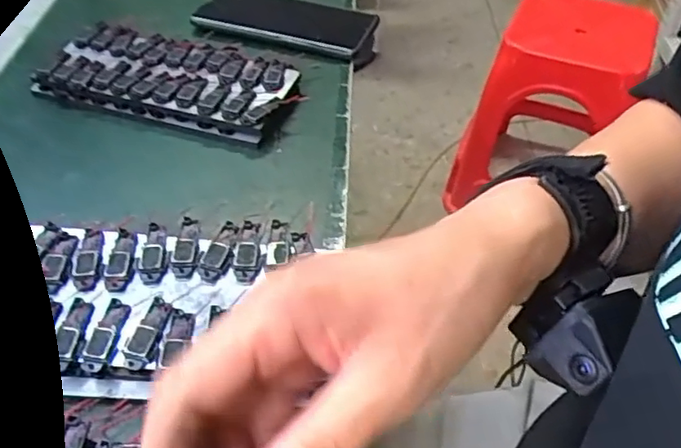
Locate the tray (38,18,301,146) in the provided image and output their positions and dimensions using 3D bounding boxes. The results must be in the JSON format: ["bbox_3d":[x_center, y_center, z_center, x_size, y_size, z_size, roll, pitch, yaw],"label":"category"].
[{"bbox_3d":[-0.139,-0.119,0.485,0.195,0.020,0.086,13,48,13],"label":"tray"}]

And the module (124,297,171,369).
[{"bbox_3d":[-0.099,0.056,0.311,0.015,0.008,0.037,9,47,9],"label":"module"}]

